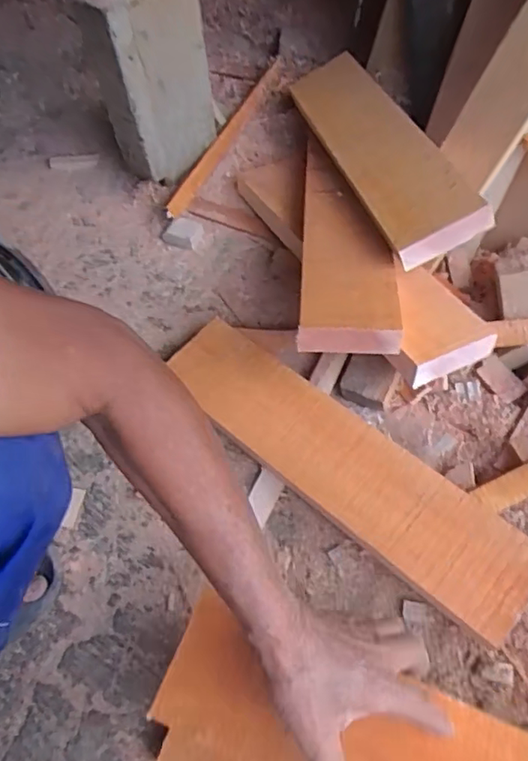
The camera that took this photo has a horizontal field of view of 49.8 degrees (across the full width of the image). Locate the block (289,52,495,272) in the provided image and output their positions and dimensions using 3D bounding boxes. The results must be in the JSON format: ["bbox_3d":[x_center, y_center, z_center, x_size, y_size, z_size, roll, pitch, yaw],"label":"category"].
[{"bbox_3d":[0.148,-0.336,0.794,0.119,0.028,0.487,-24,52,7],"label":"block"}]

